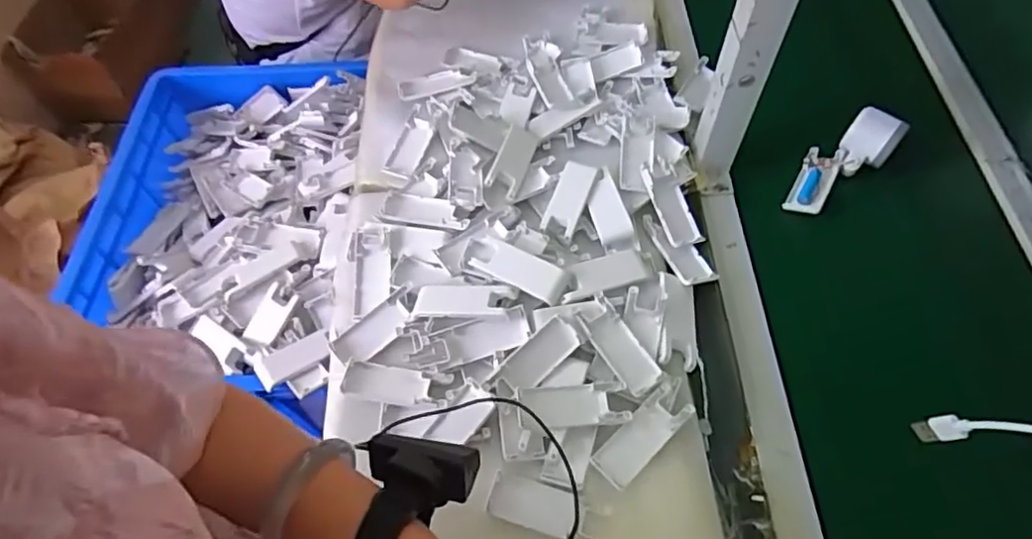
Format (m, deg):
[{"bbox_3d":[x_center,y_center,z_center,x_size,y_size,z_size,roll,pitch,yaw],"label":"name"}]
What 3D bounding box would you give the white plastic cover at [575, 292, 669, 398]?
[{"bbox_3d":[0.101,0.076,0.581,0.038,0.008,0.100,-33,76,-10],"label":"white plastic cover"}]

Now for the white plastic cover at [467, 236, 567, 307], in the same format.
[{"bbox_3d":[0.003,0.000,0.610,0.099,0.013,0.037,27,64,17],"label":"white plastic cover"}]

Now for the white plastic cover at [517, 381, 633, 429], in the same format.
[{"bbox_3d":[0.053,0.126,0.559,0.101,0.012,0.038,-5,59,0],"label":"white plastic cover"}]

